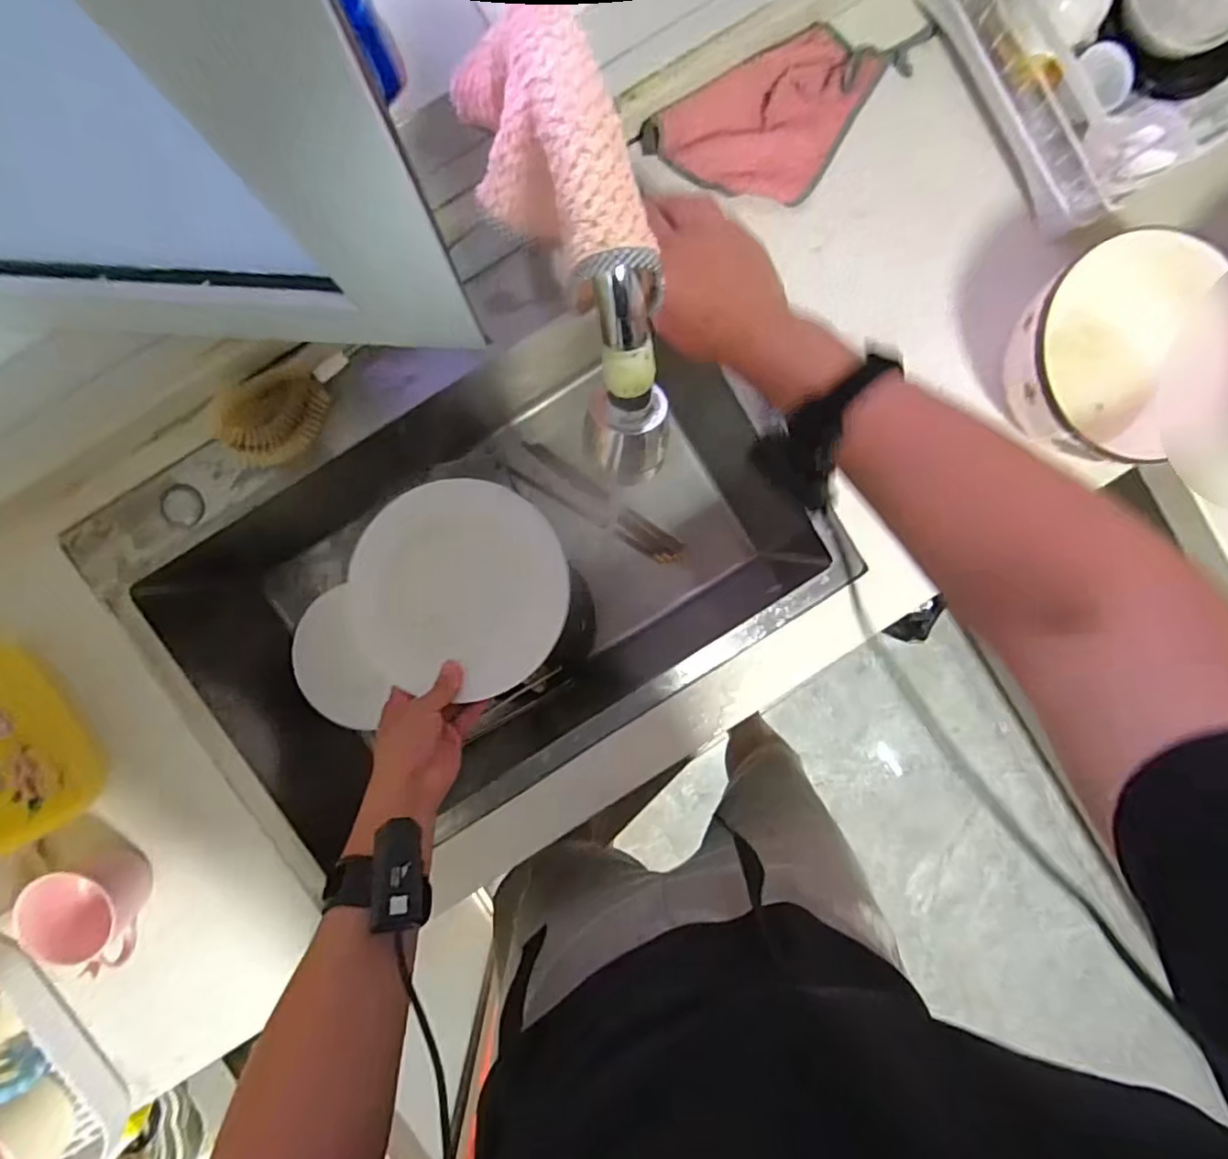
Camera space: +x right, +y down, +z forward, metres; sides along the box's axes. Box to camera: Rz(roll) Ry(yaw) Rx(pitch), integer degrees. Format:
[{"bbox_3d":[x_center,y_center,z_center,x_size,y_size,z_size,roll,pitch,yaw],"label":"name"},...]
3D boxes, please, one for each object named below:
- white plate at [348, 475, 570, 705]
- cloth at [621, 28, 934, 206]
[{"bbox_3d":[-0.155,0.009,0.607,0.211,0.034,0.199,0,93,-3],"label":"white plate"},{"bbox_3d":[0.174,-0.447,0.593,0.273,0.019,0.124,-32,94,-1],"label":"cloth"}]

